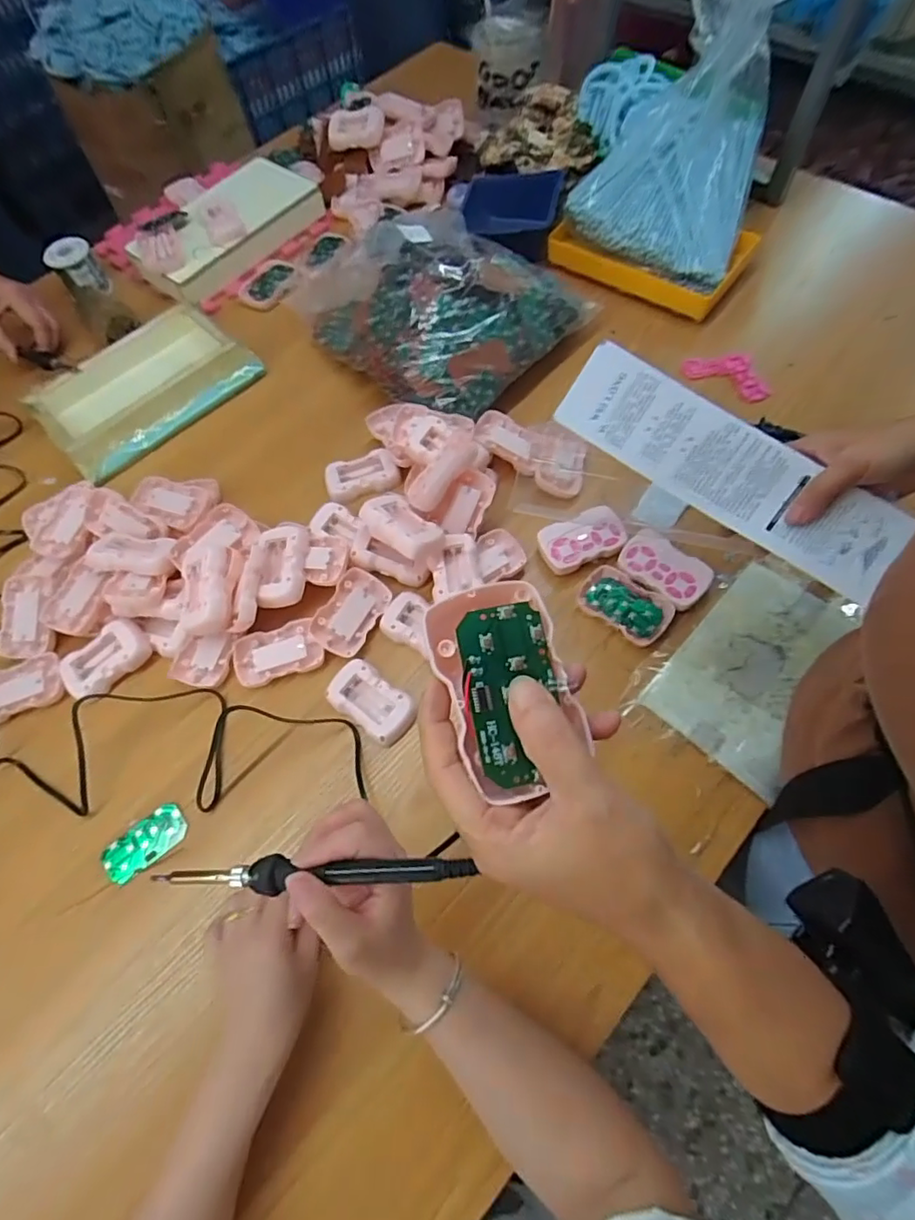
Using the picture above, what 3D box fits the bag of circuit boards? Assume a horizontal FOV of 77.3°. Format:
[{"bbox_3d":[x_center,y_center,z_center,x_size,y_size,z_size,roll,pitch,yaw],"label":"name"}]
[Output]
[{"bbox_3d":[-0.048,-0.418,0.729,0.361,0.106,0.274,39,72,19],"label":"bag of circuit boards"}]

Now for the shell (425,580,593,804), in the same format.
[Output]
[{"bbox_3d":[0.021,0.033,0.250,0.052,0.022,0.086,-19,81,-7],"label":"shell"}]

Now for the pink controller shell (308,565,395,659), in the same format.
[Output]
[{"bbox_3d":[-0.108,0.002,0.586,0.050,0.018,0.089,24,68,14],"label":"pink controller shell"}]

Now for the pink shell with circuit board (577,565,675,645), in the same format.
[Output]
[{"bbox_3d":[0.169,-0.004,0.576,0.087,0.019,0.054,37,72,19],"label":"pink shell with circuit board"}]

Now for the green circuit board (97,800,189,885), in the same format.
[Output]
[{"bbox_3d":[-0.284,0.213,0.518,0.080,0.005,0.046,-41,62,-16],"label":"green circuit board"}]

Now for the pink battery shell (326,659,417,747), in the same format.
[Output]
[{"bbox_3d":[-0.084,0.087,0.554,0.090,0.017,0.052,34,71,18],"label":"pink battery shell"}]

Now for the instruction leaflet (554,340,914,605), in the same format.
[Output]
[{"bbox_3d":[0.212,-0.112,0.448,0.272,0.011,0.070,34,104,8],"label":"instruction leaflet"}]

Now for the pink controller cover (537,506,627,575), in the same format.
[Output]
[{"bbox_3d":[0.132,-0.074,0.610,0.088,0.022,0.052,-21,65,-6],"label":"pink controller cover"}]

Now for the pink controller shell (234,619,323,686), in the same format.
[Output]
[{"bbox_3d":[-0.183,0.043,0.580,0.086,0.010,0.055,-17,64,-4],"label":"pink controller shell"}]

